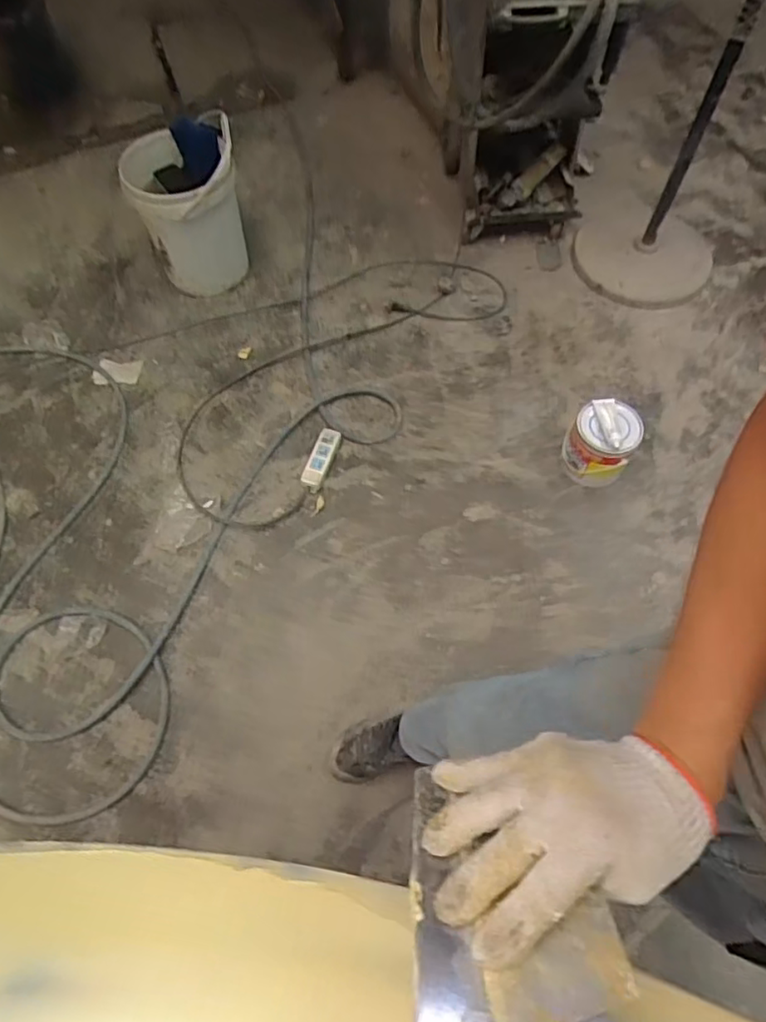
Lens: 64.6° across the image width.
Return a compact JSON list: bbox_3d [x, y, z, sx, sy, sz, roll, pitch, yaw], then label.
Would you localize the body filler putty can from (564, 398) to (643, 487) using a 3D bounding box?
[{"bbox_3d":[0.531,-0.168,1.474,0.152,0.176,0.171,34,69,14],"label":"body filler putty can"}]

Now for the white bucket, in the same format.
[{"bbox_3d":[-0.496,-0.794,1.614,0.283,0.372,0.261,0,65,0],"label":"white bucket"}]

